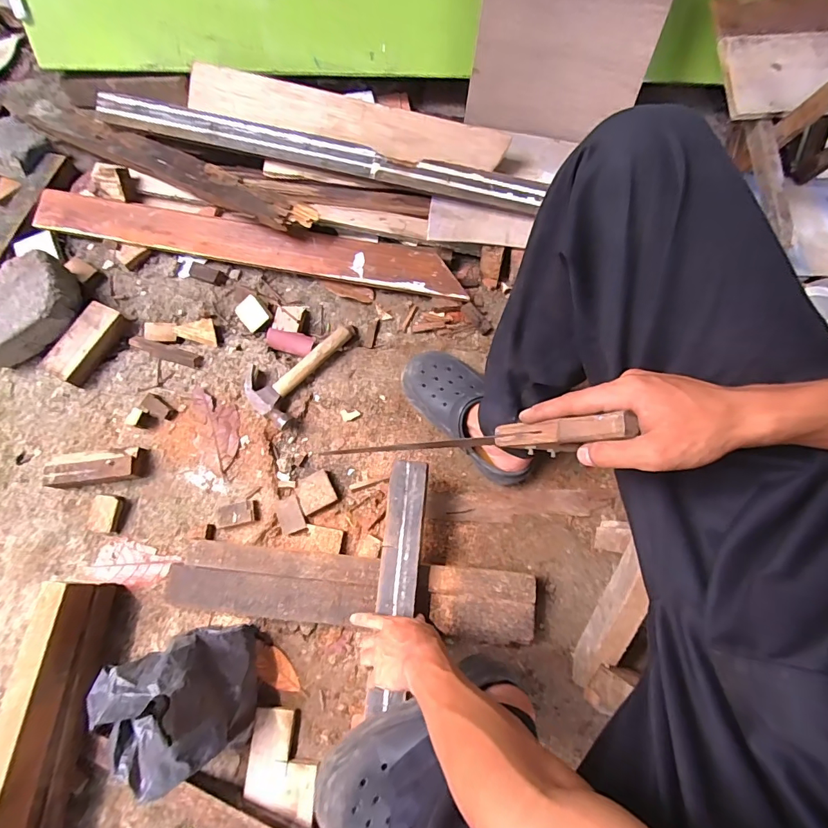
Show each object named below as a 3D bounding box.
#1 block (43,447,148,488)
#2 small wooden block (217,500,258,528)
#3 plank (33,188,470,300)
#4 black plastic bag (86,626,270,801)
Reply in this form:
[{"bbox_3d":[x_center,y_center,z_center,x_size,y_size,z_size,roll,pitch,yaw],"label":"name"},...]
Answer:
[{"bbox_3d":[-0.539,0.089,0.744,0.146,0.044,0.061,-10,73,-2],"label":"block"},{"bbox_3d":[-0.296,0.166,0.733,0.065,0.026,0.038,-10,73,-3],"label":"small wooden block"},{"bbox_3d":[-0.327,-0.340,0.867,0.848,0.030,0.094,10,83,4],"label":"plank"},{"bbox_3d":[-0.321,0.388,0.587,0.182,0.164,0.165,-3,73,0],"label":"black plastic bag"}]

